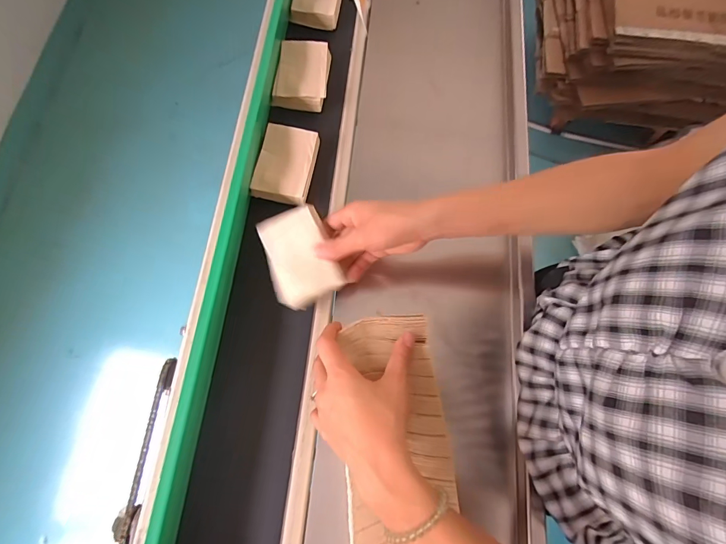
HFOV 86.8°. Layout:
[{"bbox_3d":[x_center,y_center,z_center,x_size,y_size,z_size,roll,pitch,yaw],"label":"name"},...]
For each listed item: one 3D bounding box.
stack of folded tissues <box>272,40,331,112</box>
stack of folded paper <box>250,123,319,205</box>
[{"bbox_3d":[-0.087,-0.289,0.561,0.073,0.027,0.103,7,72,0],"label":"stack of folded tissues"},{"bbox_3d":[-0.099,-0.145,0.506,0.071,0.023,0.104,12,72,1],"label":"stack of folded paper"}]

